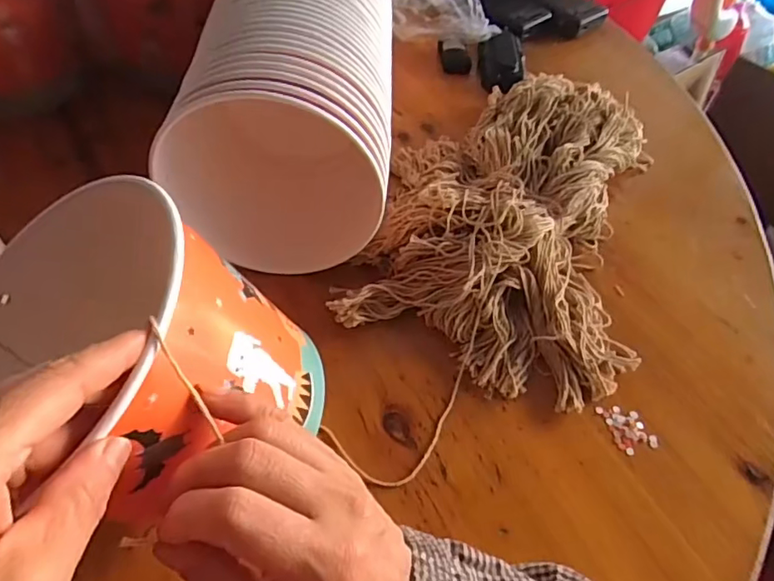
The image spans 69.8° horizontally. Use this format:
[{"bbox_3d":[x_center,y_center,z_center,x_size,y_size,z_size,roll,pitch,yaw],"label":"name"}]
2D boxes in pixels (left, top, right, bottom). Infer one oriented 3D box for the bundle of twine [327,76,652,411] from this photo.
[{"bbox_3d":[0.111,-0.075,0.486,0.221,0.061,0.329,17,54,8],"label":"bundle of twine"}]

